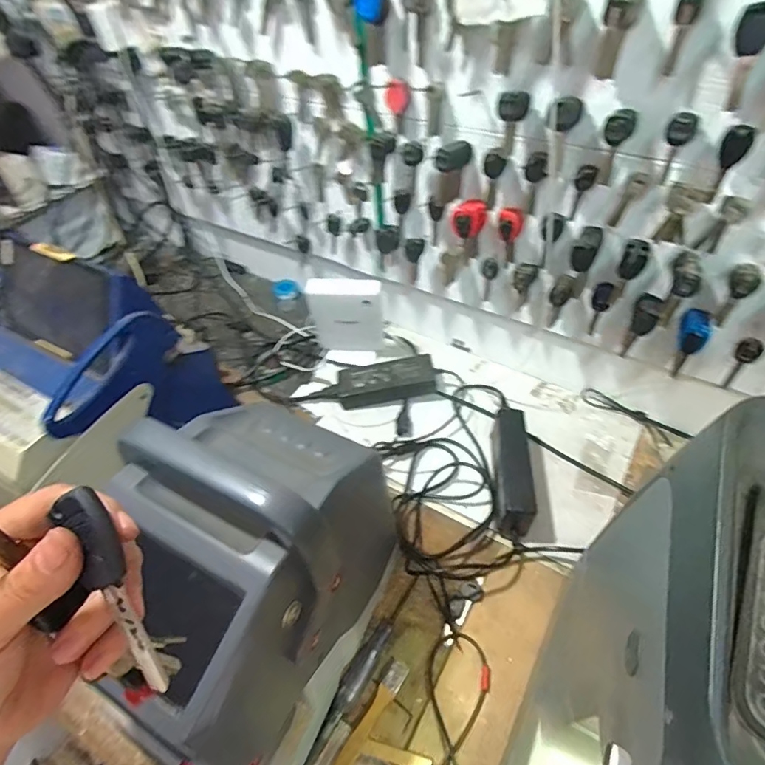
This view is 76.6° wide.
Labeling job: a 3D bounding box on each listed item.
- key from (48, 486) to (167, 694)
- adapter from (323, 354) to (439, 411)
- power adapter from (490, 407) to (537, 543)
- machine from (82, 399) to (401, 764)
[{"bbox_3d":[-0.100,0.079,0.180,0.018,0.013,0.080,-21,94,-15],"label":"key"},{"bbox_3d":[0.002,0.000,0.829,0.175,0.052,0.069,-8,48,-3],"label":"adapter"},{"bbox_3d":[0.184,0.126,0.692,0.047,0.076,0.170,0,48,5],"label":"power adapter"},{"bbox_3d":[-0.129,0.206,0.475,0.204,0.312,0.309,17,51,19],"label":"machine"}]

